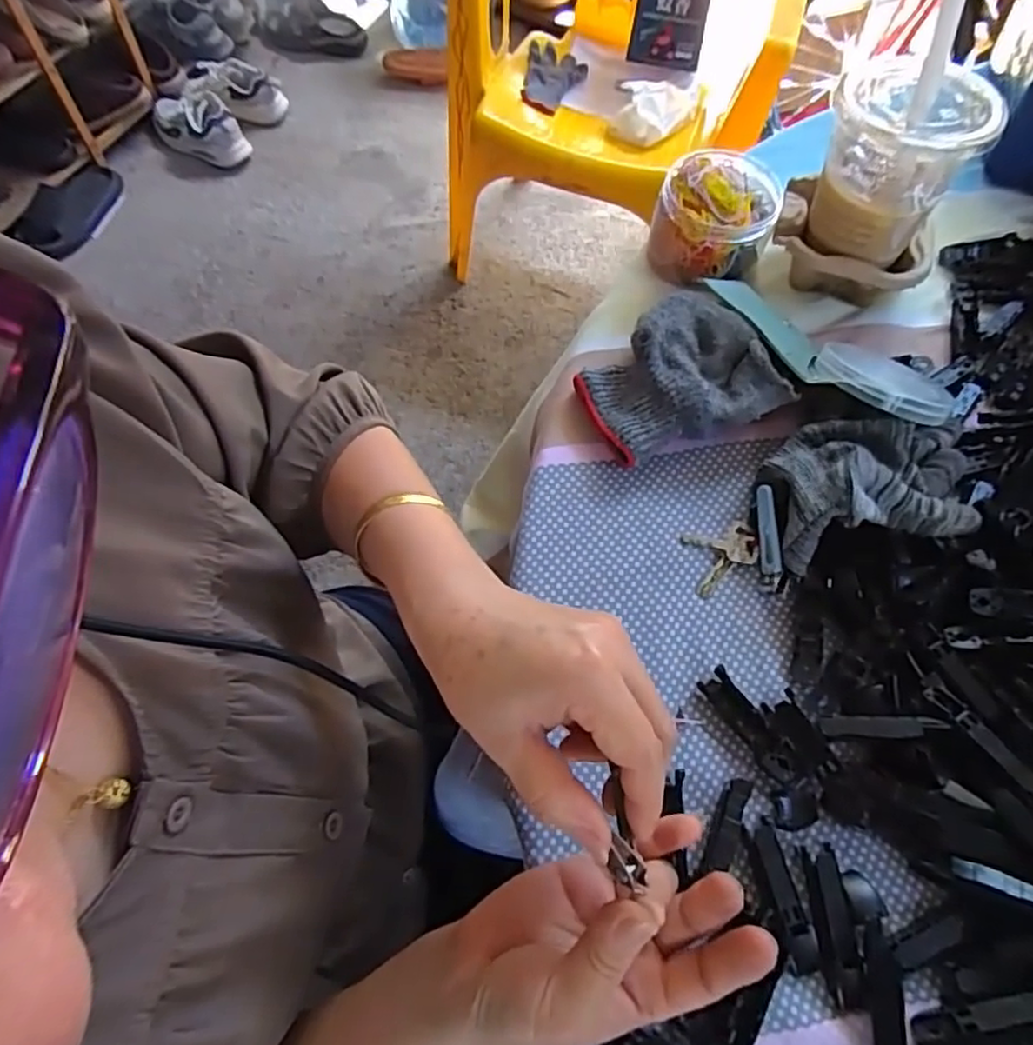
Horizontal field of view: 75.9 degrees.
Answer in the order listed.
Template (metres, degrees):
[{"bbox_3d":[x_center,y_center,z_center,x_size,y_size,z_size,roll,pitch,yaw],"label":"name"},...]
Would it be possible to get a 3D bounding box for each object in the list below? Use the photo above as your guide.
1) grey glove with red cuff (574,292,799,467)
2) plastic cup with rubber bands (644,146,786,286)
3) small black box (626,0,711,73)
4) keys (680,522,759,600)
[{"bbox_3d":[0.100,-0.092,0.423,0.110,0.036,0.095,-24,68,-13],"label":"grey glove with red cuff"},{"bbox_3d":[0.143,-0.223,0.473,0.080,0.064,0.089,22,66,8],"label":"plastic cup with rubber bands"},{"bbox_3d":[0.285,-0.942,1.236,0.141,0.152,0.040,28,40,24],"label":"small black box"},{"bbox_3d":[0.125,0.022,0.396,0.045,0.006,0.038,-13,66,-8],"label":"keys"}]

